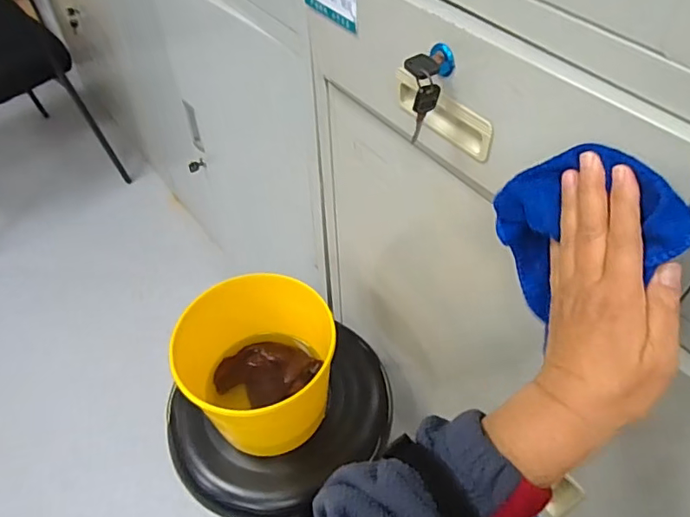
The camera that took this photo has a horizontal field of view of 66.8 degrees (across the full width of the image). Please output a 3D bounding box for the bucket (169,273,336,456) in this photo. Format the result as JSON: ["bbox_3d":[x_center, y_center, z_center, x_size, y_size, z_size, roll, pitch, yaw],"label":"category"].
[{"bbox_3d":[-0.110,0.140,0.678,0.168,0.163,0.167,0,50,0],"label":"bucket"}]

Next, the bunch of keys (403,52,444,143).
[{"bbox_3d":[0.058,-0.123,0.397,0.027,0.057,0.027,8,51,8],"label":"bunch of keys"}]

